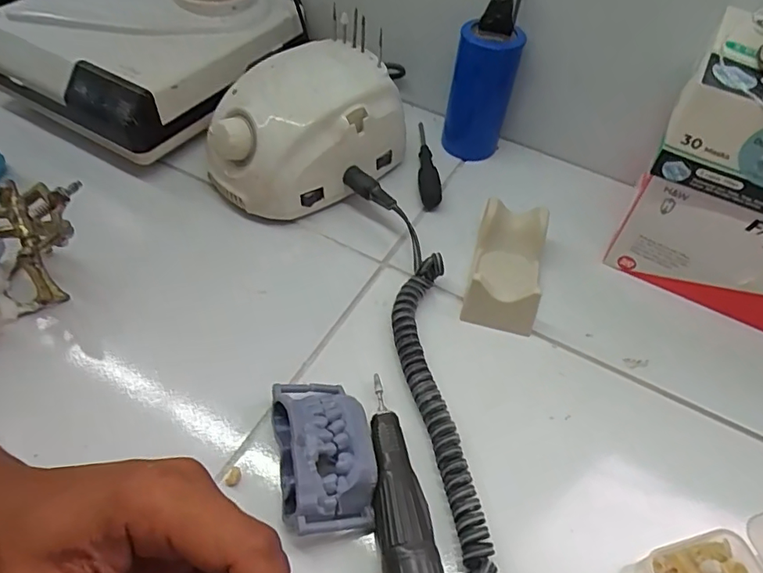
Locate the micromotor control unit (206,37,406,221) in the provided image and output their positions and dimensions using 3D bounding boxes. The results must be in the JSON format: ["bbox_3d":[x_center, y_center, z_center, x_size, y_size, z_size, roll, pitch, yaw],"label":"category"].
[{"bbox_3d":[-0.060,-0.116,0.404,0.140,0.084,0.091,-35,61,-28],"label":"micromotor control unit"}]

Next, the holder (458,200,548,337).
[{"bbox_3d":[0.087,-0.015,0.367,0.046,0.033,0.088,12,48,9],"label":"holder"}]

